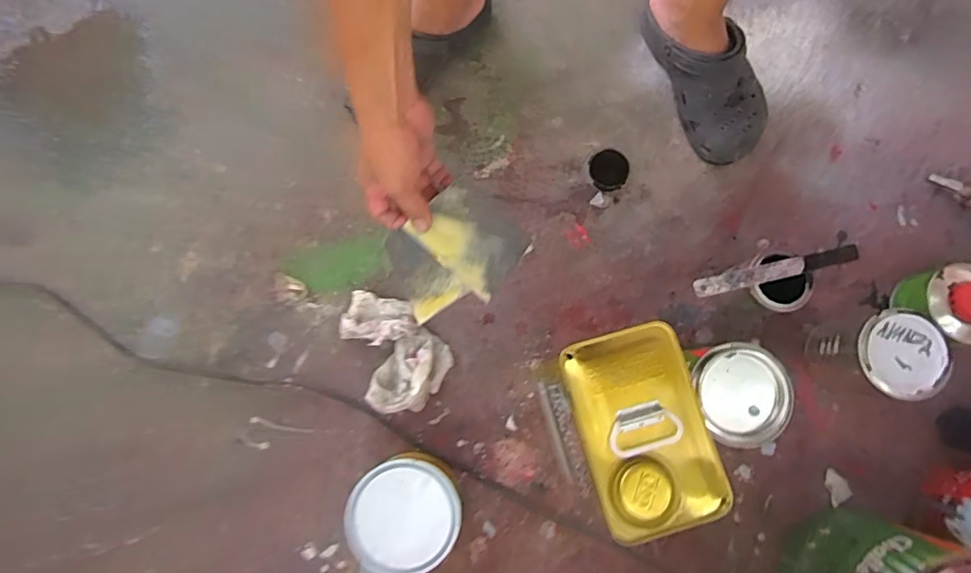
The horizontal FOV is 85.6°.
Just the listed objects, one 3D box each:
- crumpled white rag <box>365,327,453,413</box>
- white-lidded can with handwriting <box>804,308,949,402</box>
[{"bbox_3d":[-0.097,0.113,0.675,0.076,0.046,0.114,33,81,5],"label":"crumpled white rag"},{"bbox_3d":[0.472,0.084,0.648,0.100,0.120,0.102,6,80,0],"label":"white-lidded can with handwriting"}]

